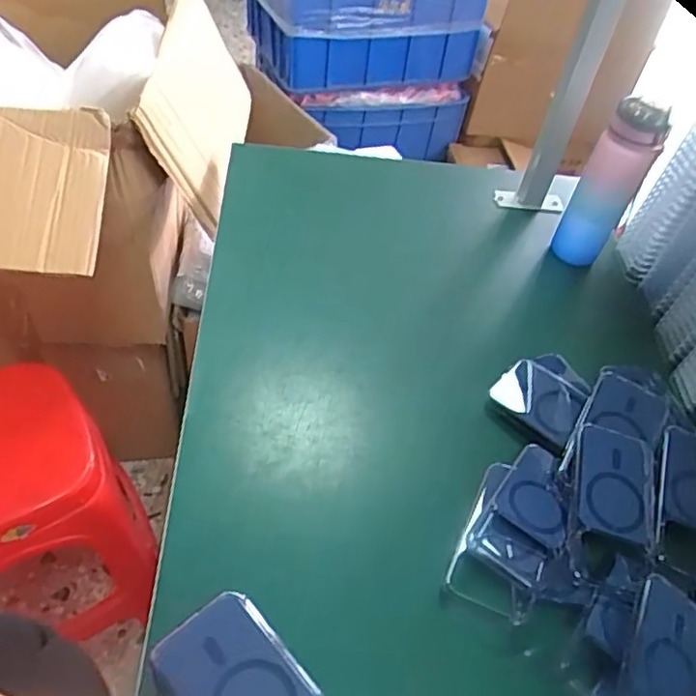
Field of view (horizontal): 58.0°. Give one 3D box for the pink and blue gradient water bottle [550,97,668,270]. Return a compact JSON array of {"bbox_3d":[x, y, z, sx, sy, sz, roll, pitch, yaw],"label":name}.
[{"bbox_3d":[0.340,-0.209,0.818,0.076,0.239,0.060,24,50,14],"label":"pink and blue gradient water bottle"}]

